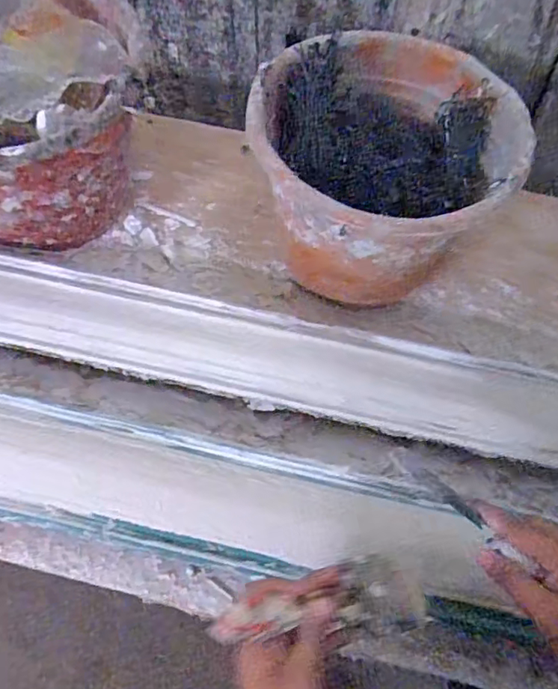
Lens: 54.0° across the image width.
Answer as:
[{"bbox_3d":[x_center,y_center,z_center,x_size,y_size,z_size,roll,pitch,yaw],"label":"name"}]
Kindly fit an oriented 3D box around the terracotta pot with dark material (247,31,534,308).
[{"bbox_3d":[0.104,-0.172,0.609,0.271,0.203,0.252,-5,62,-5],"label":"terracotta pot with dark material"}]

